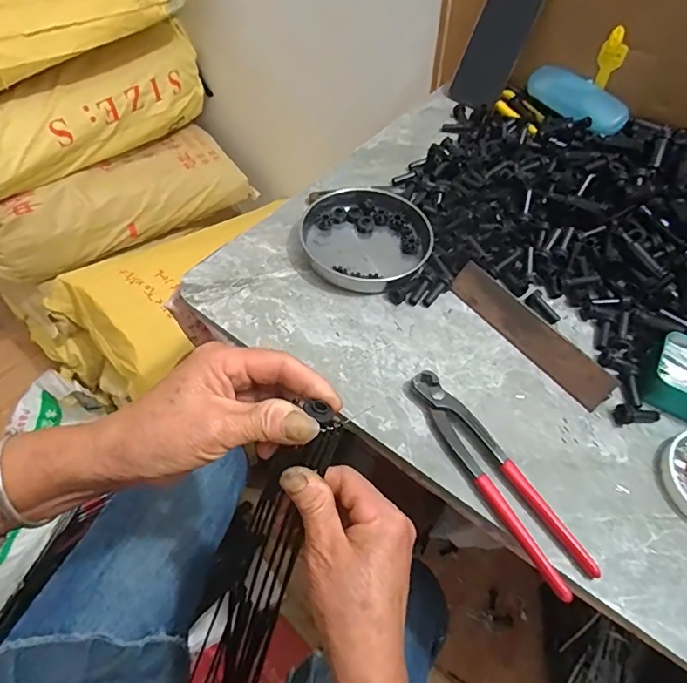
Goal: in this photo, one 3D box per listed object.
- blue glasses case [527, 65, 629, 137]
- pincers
[{"bbox_3d":[0.327,-0.337,0.682,0.043,0.037,0.154,-26,61,-20],"label":"blue glasses case"},{"bbox_3d":[0.121,0.105,0.396,0.038,0.021,0.195,-25,61,-20],"label":"pincers"}]

